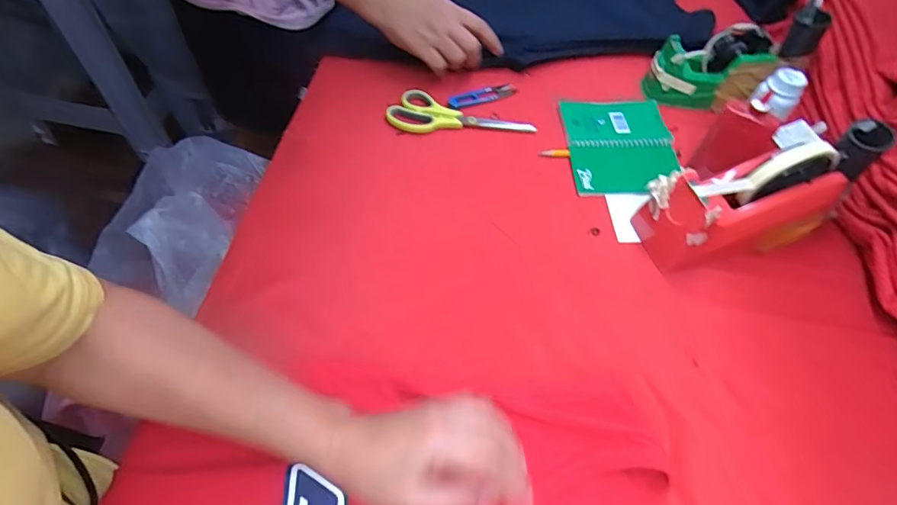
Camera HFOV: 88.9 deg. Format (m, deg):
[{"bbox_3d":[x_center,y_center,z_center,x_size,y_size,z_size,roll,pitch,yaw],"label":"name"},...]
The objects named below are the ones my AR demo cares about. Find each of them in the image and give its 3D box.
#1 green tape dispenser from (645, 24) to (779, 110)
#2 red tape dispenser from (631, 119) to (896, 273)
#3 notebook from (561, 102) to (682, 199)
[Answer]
[{"bbox_3d":[0.347,-0.247,0.609,0.140,0.078,0.063,-1,57,-2],"label":"green tape dispenser"},{"bbox_3d":[0.323,-0.060,0.471,0.244,0.129,0.078,-19,59,3],"label":"red tape dispenser"},{"bbox_3d":[0.219,-0.137,0.581,0.134,0.010,0.154,0,57,-2],"label":"notebook"}]

